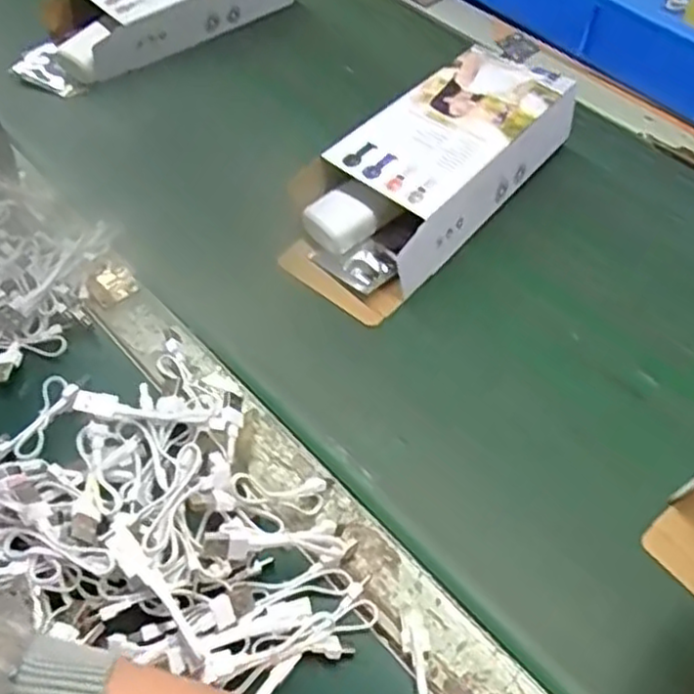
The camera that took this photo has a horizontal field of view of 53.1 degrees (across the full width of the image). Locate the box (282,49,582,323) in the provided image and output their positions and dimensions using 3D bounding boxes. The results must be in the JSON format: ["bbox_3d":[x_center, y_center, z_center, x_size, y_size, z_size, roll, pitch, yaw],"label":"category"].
[{"bbox_3d":[0.054,-0.135,0.522,0.113,0.052,0.255,34,61,28],"label":"box"}]

